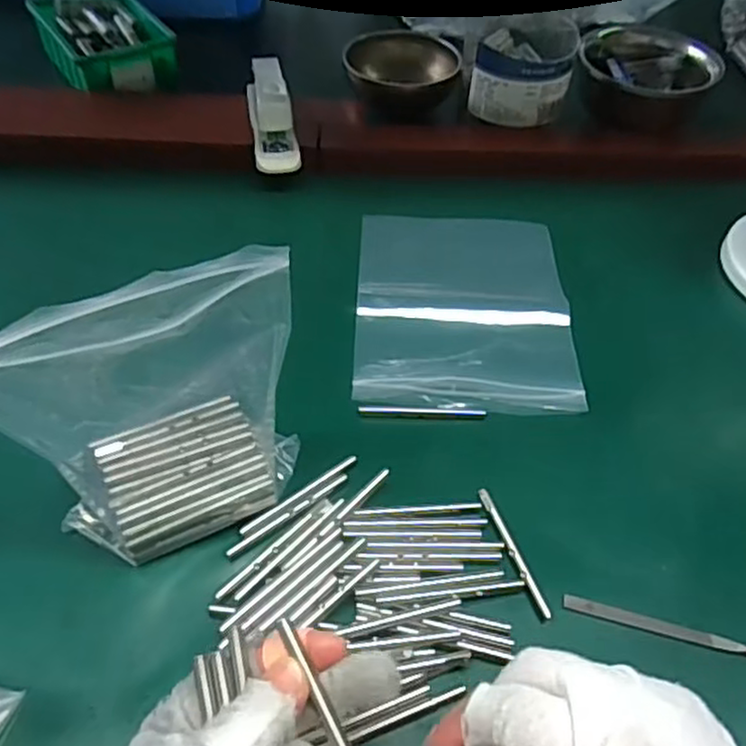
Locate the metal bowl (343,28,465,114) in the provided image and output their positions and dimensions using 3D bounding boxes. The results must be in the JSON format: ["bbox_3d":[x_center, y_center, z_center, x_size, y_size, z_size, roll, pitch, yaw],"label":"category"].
[{"bbox_3d":[0.027,-0.286,0.681,0.105,0.050,0.105,2,50,-2],"label":"metal bowl"}]

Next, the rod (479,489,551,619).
[{"bbox_3d":[0.075,0.094,0.380,0.005,0.004,0.077,-14,53,-15],"label":"rod"}]

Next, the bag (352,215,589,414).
[{"bbox_3d":[0.064,-0.051,0.506,0.147,0.007,0.196,3,48,-1],"label":"bag"}]

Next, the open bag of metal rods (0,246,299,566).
[{"bbox_3d":[-0.105,0.017,0.337,0.141,0.151,0.073,-14,53,-15],"label":"open bag of metal rods"}]

